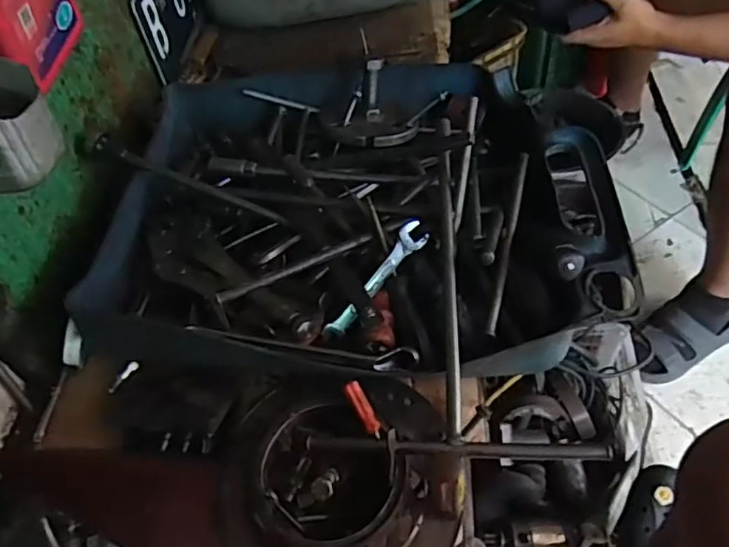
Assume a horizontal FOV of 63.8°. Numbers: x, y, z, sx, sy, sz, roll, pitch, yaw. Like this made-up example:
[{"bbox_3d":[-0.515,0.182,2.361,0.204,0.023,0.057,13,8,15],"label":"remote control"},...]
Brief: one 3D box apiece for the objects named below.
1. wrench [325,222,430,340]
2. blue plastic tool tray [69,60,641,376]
[{"bbox_3d":[0.008,0.008,0.477,0.117,0.010,0.018,-50,60,6],"label":"wrench"},{"bbox_3d":[-0.006,-0.073,0.549,0.430,0.099,0.358,-1,52,7],"label":"blue plastic tool tray"}]

